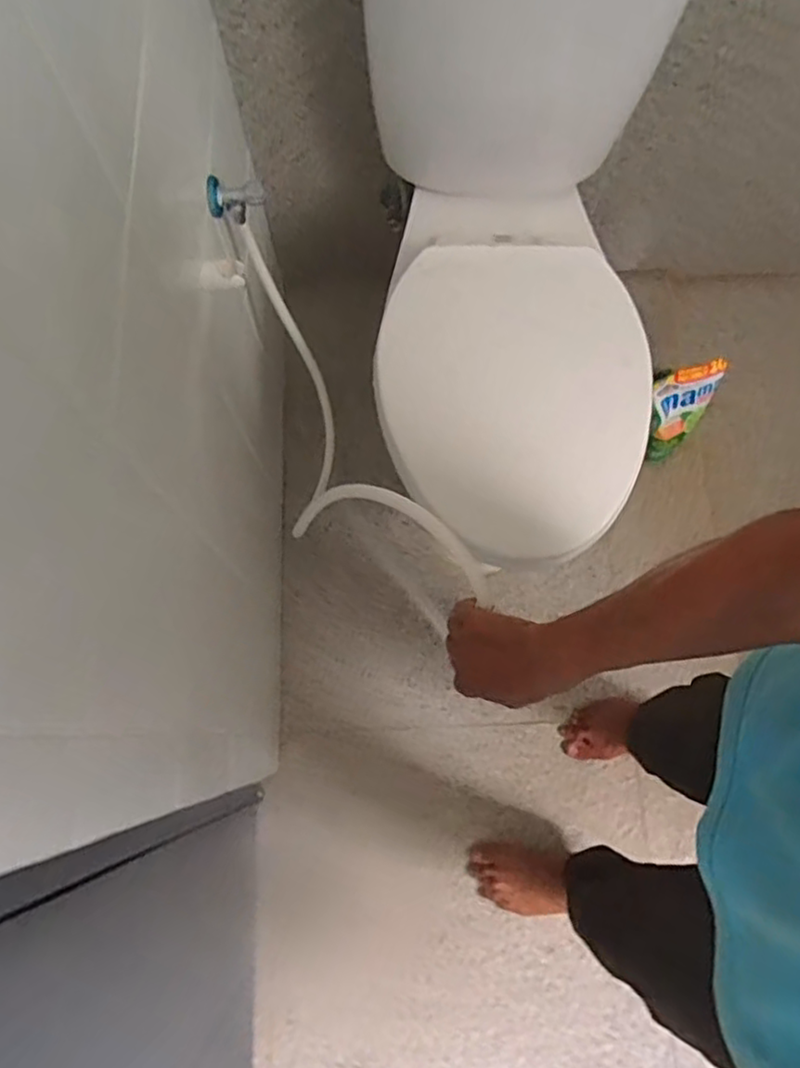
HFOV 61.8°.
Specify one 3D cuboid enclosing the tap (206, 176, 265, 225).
[{"bbox_3d":[-0.198,-0.406,0.817,0.070,0.067,0.034,-2,73,-1],"label":"tap"}]

